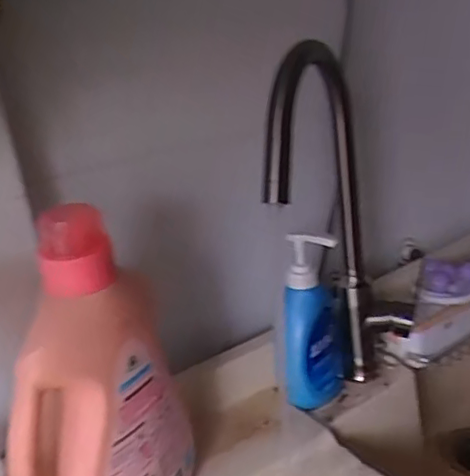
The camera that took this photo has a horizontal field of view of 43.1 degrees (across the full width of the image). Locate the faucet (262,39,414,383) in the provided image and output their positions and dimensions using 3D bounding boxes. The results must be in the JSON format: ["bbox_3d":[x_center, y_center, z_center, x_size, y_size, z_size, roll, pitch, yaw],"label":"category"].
[{"bbox_3d":[0.110,0.010,0.589,0.101,0.385,0.201,1,22,20],"label":"faucet"}]

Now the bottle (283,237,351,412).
[{"bbox_3d":[0.091,0.088,0.674,0.060,0.203,0.078,1,22,20],"label":"bottle"}]

